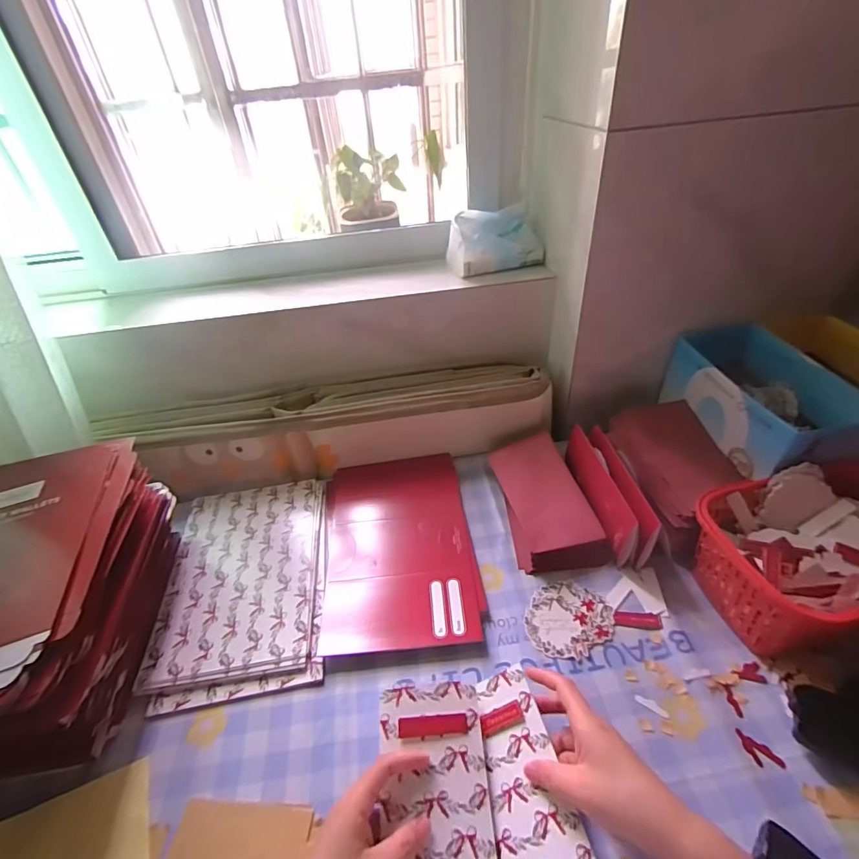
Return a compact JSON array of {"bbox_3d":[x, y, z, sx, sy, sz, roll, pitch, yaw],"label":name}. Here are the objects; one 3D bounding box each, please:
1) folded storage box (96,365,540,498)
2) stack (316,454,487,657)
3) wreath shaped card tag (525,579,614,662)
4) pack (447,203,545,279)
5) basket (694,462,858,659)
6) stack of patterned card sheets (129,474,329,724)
[{"bbox_3d":[-0.131,-0.007,0.677,0.609,0.109,0.105,-9,40,-5],"label":"folded storage box"},{"bbox_3d":[-0.041,0.139,0.582,0.181,0.014,0.284,-7,40,-2],"label":"stack"},{"bbox_3d":[0.151,0.206,0.490,0.084,0.004,0.088,16,44,24],"label":"wreath shaped card tag"},{"bbox_3d":[0.096,-0.278,0.667,0.133,0.074,0.058,-10,40,-5],"label":"pack"},{"bbox_3d":[0.390,0.127,0.453,0.210,0.098,0.148,-12,40,-8],"label":"basket"},{"bbox_3d":[-0.220,0.175,0.548,0.181,0.015,0.277,-10,40,-5],"label":"stack of patterned card sheets"}]

